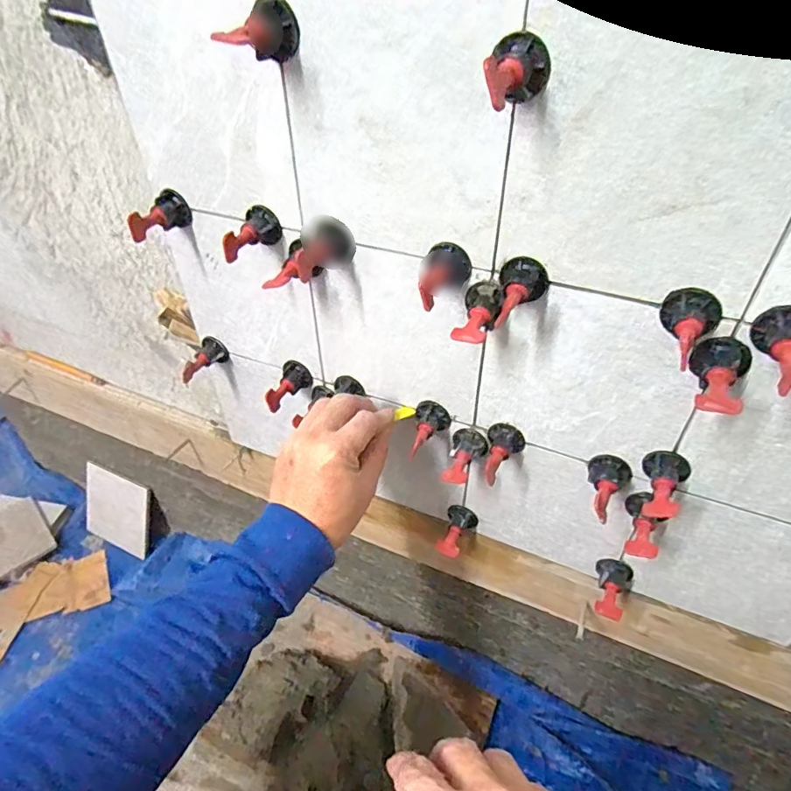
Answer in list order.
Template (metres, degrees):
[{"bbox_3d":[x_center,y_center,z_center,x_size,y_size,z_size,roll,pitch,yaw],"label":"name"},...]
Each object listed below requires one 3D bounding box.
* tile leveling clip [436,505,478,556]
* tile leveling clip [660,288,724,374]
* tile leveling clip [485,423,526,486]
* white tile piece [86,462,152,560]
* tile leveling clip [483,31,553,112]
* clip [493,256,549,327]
[{"bbox_3d":[0.061,0.138,0.522,0.029,0.026,0.047,16,45,17],"label":"tile leveling clip"},{"bbox_3d":[0.167,-0.040,0.301,0.031,0.028,0.041,23,47,24],"label":"tile leveling clip"},{"bbox_3d":[0.088,0.048,0.429,0.031,0.028,0.043,12,44,13],"label":"tile leveling clip"},{"bbox_3d":[-0.504,0.208,0.946,0.147,0.138,0.011,14,11,19],"label":"white tile piece"},{"bbox_3d":[0.058,-0.161,0.263,0.025,0.031,0.040,23,47,24],"label":"tile leveling clip"},{"bbox_3d":[0.080,-0.065,0.331,0.031,0.026,0.042,12,44,13],"label":"clip"}]

